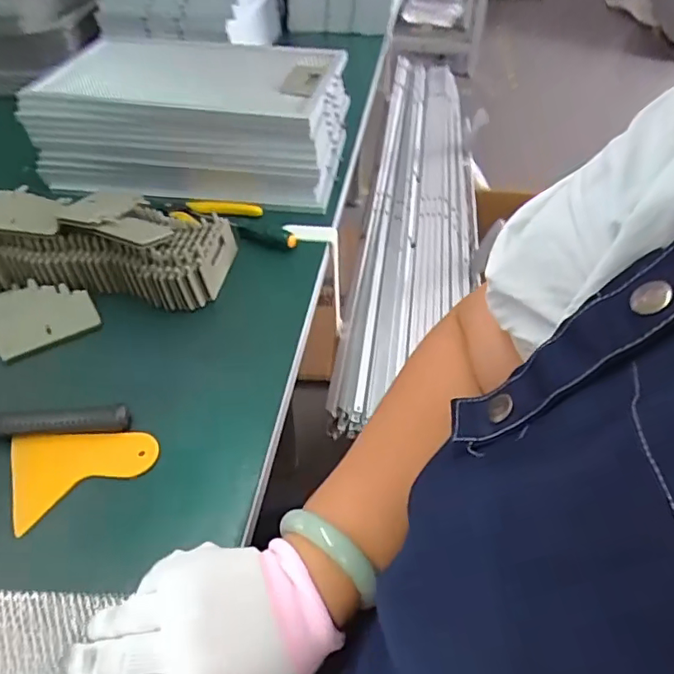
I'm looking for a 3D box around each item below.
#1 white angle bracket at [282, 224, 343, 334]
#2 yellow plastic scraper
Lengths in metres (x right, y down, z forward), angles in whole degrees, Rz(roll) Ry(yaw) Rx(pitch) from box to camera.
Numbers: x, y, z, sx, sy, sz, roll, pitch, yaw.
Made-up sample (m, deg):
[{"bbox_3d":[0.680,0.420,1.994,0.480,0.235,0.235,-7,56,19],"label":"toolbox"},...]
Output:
[{"bbox_3d":[-0.025,-0.070,0.654,0.066,0.146,0.031,-4,45,-4],"label":"white angle bracket"},{"bbox_3d":[-0.185,0.090,0.409,0.098,0.006,0.073,-17,47,-16],"label":"yellow plastic scraper"}]

